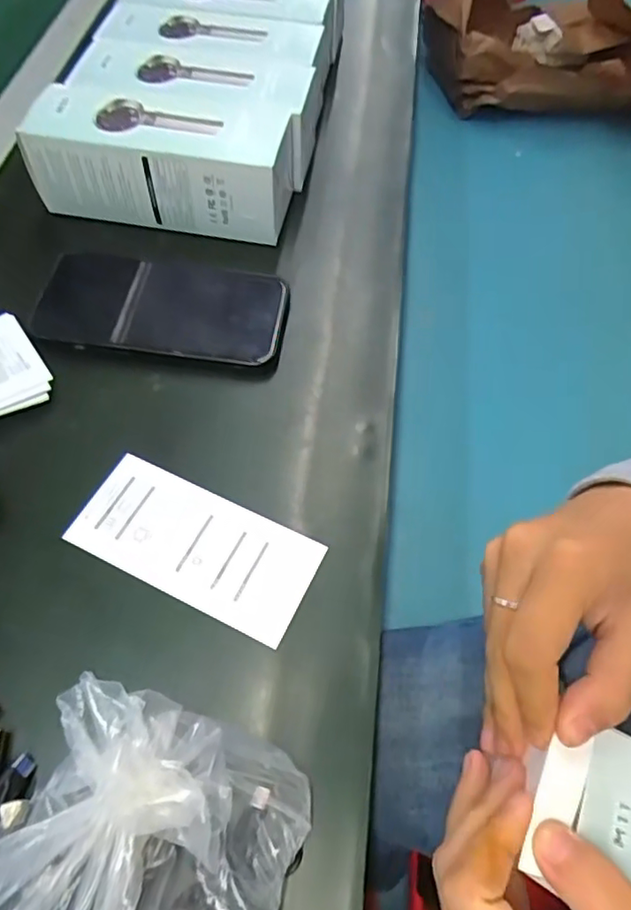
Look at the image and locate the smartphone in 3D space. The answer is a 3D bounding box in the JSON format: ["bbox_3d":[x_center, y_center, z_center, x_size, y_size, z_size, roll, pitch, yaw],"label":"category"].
[{"bbox_3d":[-0.091,-0.095,0.359,0.142,0.011,0.080,4,59,4],"label":"smartphone"}]

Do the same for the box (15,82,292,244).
[{"bbox_3d":[-0.101,-0.197,0.392,0.169,0.063,0.063,7,60,5],"label":"box"}]

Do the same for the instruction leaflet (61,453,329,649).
[{"bbox_3d":[-0.060,0.044,0.291,0.119,0.004,0.054,22,62,14],"label":"instruction leaflet"}]

